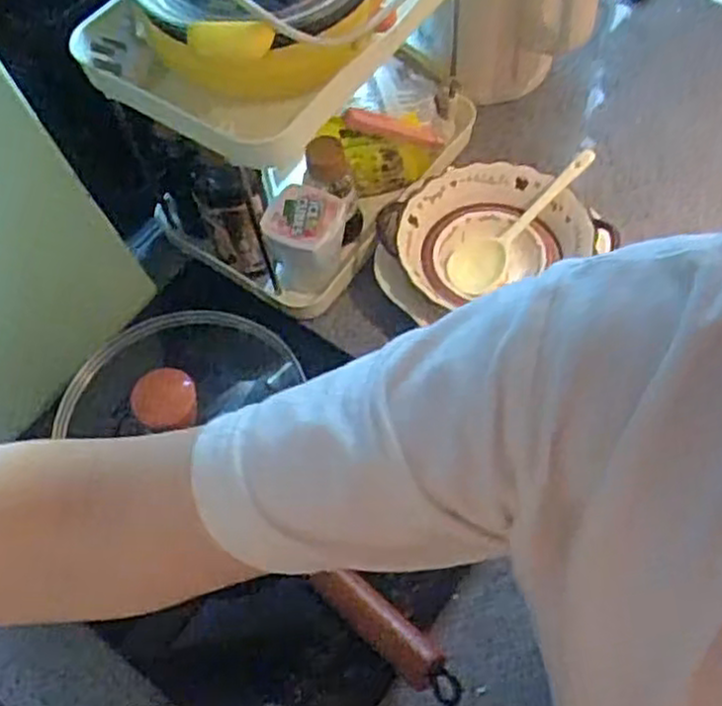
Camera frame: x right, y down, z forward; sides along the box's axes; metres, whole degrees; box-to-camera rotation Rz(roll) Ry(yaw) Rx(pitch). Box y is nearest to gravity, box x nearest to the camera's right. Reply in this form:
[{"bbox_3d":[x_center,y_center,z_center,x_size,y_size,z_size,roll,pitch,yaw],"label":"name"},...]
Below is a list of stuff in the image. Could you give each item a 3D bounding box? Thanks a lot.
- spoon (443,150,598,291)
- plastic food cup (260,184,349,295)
[{"bbox_3d":[0.137,-0.114,0.650,0.160,0.020,0.044,-43,66,1],"label":"spoon"},{"bbox_3d":[-0.044,-0.098,0.669,0.063,0.085,0.059,14,63,11],"label":"plastic food cup"}]

